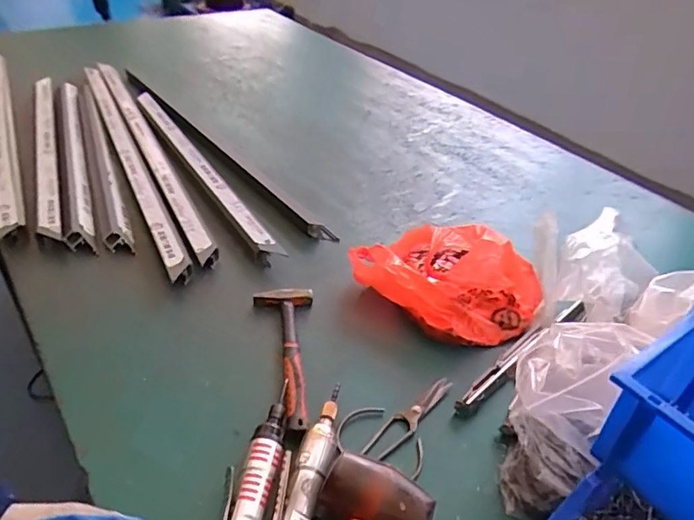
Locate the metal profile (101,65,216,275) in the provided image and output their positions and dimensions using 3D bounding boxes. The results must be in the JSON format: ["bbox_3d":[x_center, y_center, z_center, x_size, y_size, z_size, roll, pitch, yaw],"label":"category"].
[{"bbox_3d":[-0.451,-0.255,1.171,0.037,0.046,0.902,-16,43,-25],"label":"metal profile"}]

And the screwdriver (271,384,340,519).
[{"bbox_3d":[-0.050,0.249,0.574,0.048,0.052,0.292,12,39,9],"label":"screwdriver"}]

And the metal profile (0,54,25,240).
[{"bbox_3d":[-0.764,-0.295,1.172,0.046,0.051,0.863,-15,43,-24],"label":"metal profile"}]

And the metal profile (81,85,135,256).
[{"bbox_3d":[-0.517,-0.223,1.118,0.046,0.022,0.688,-12,42,-21],"label":"metal profile"}]

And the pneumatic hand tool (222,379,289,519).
[{"bbox_3d":[-0.103,0.249,0.564,0.044,0.049,0.285,9,38,5],"label":"pneumatic hand tool"}]

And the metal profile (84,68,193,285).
[{"bbox_3d":[-0.474,-0.225,1.130,0.035,0.049,0.899,-16,43,-25],"label":"metal profile"}]

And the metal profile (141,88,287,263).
[{"bbox_3d":[-0.324,-0.204,1.120,0.035,0.052,0.735,-19,44,-28],"label":"metal profile"}]

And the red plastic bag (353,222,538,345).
[{"bbox_3d":[0.166,0.014,0.845,0.270,0.127,0.204,25,42,23],"label":"red plastic bag"}]

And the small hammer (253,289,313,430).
[{"bbox_3d":[-0.080,0.134,0.733,0.085,0.034,0.244,-2,39,-10],"label":"small hammer"}]

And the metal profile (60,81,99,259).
[{"bbox_3d":[-0.591,-0.241,1.141,0.047,0.037,0.734,-12,41,-21],"label":"metal profile"}]

